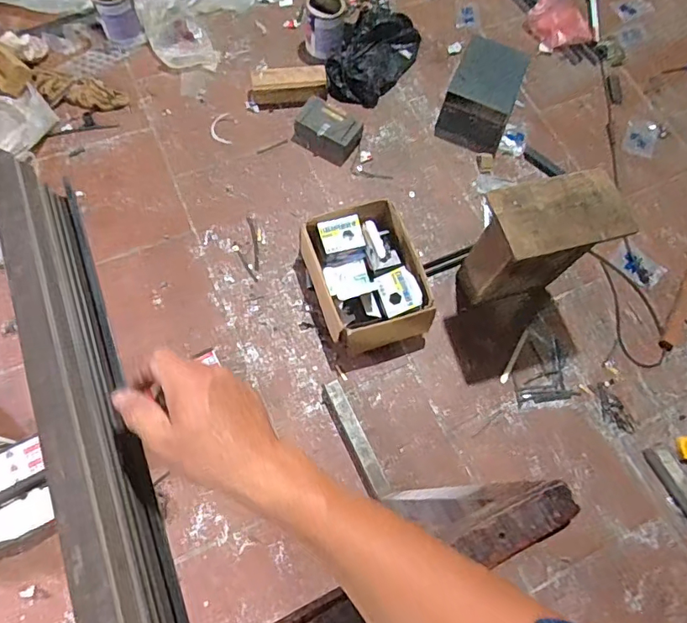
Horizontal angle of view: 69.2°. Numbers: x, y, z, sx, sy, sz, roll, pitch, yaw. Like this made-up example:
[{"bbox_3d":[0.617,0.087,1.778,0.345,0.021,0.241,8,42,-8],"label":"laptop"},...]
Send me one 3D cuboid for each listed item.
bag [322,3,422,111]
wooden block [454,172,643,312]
[{"bbox_3d":[0.092,-0.859,1.668,0.230,0.102,0.387,32,73,8],"label":"bag"},{"bbox_3d":[0.468,-0.166,1.256,0.278,0.395,0.167,-16,71,-10],"label":"wooden block"}]

